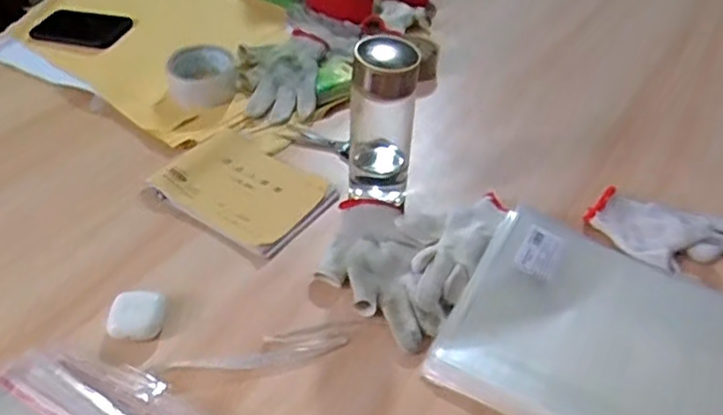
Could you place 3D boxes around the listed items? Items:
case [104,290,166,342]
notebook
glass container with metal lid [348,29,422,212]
[{"bbox_3d":[-0.210,0.099,0.597,0.049,0.020,0.043,-4,44,-6],"label":"case"},{"bbox_3d":[-0.133,-0.025,0.738,0.180,0.016,0.134,27,49,23],"label":"notebook"},{"bbox_3d":[0.021,-0.083,0.680,0.068,0.194,0.058,5,44,3],"label":"glass container with metal lid"}]

